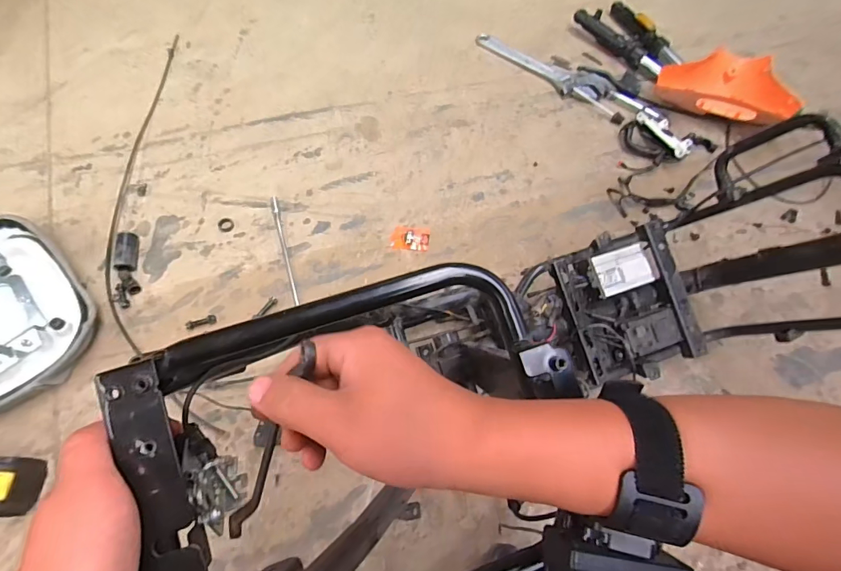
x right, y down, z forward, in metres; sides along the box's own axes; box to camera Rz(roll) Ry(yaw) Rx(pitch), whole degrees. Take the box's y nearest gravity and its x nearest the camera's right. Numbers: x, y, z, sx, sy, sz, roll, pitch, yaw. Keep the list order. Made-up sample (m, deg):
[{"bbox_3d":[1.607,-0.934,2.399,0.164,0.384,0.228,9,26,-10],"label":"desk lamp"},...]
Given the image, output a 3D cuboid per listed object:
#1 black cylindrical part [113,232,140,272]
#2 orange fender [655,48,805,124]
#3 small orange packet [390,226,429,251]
[{"bbox_3d":[-0.567,-0.067,0.797,0.033,0.036,0.079,-10,64,-6],"label":"black cylindrical part"},{"bbox_3d":[0.697,-0.446,0.951,0.292,0.099,0.150,19,65,9],"label":"orange fender"},{"bbox_3d":[-0.021,-0.095,0.830,0.074,0.004,0.054,4,63,1],"label":"small orange packet"}]

